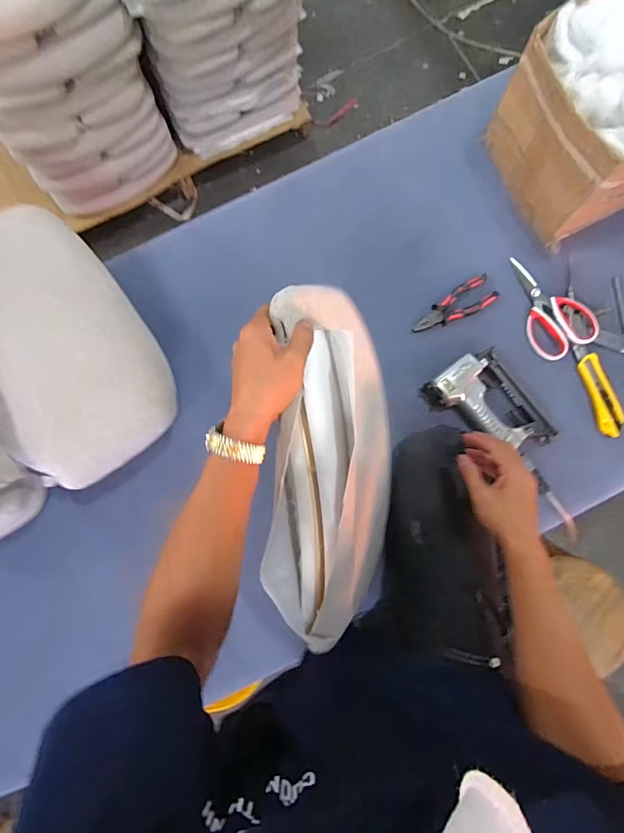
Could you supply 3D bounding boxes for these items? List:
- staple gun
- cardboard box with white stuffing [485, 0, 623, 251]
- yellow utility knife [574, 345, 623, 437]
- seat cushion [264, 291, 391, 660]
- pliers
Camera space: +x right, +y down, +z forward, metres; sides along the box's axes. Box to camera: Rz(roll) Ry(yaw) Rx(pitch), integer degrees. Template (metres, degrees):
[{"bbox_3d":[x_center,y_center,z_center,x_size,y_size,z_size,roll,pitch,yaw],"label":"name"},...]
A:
[{"bbox_3d":[0.291,-0.012,0.667,0.142,0.039,0.184,-33,83,-3],"label":"staple gun"},{"bbox_3d":[0.476,-0.476,0.616,0.308,0.237,0.261,-30,82,-3],"label":"cardboard box with white stuffing"},{"bbox_3d":[0.481,-0.046,0.682,0.038,0.012,0.158,-14,82,0],"label":"yellow utility knife"},{"bbox_3d":[0.034,0.051,0.518,0.100,0.237,0.408,0,105,31],"label":"seat cushion"},{"bbox_3d":[0.245,-0.191,0.708,0.156,0.016,0.053,-27,82,-2],"label":"pliers"}]

